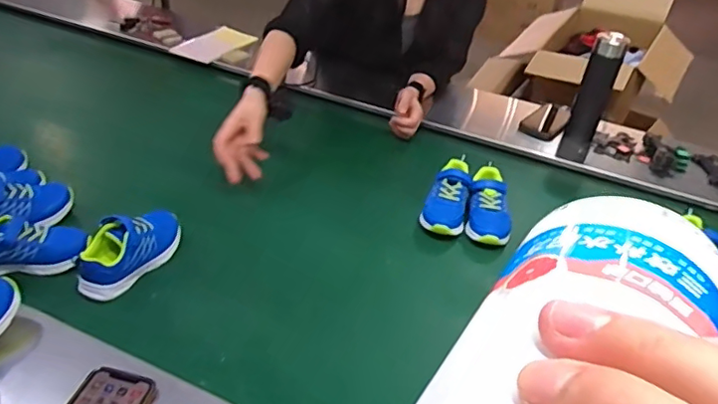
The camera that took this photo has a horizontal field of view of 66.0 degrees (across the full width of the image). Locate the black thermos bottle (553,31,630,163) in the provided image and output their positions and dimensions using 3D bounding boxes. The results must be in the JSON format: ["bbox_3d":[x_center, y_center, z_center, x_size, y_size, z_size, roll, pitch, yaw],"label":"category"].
[{"bbox_3d":[0.492,-0.216,1.173,0.064,0.255,0.060,22,39,20],"label":"black thermos bottle"}]

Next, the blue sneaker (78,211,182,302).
[{"bbox_3d":[-0.324,0.063,0.784,0.063,0.075,0.157,23,39,21],"label":"blue sneaker"}]

